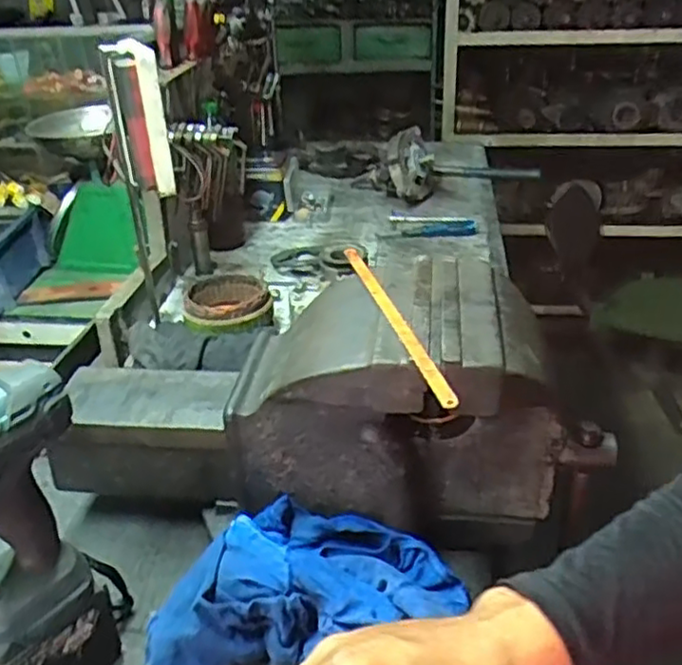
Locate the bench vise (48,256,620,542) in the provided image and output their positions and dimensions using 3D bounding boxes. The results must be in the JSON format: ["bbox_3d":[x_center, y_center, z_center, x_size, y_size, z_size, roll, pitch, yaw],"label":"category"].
[{"bbox_3d":[-0.018,0.063,0.692,0.530,0.230,0.214,9,32,18],"label":"bench vise"}]

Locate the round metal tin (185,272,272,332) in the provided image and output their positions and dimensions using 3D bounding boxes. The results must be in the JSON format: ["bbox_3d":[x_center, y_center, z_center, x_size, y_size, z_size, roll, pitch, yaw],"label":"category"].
[{"bbox_3d":[-0.177,-0.049,1.044,0.125,0.039,0.126,-1,30,1],"label":"round metal tin"}]

